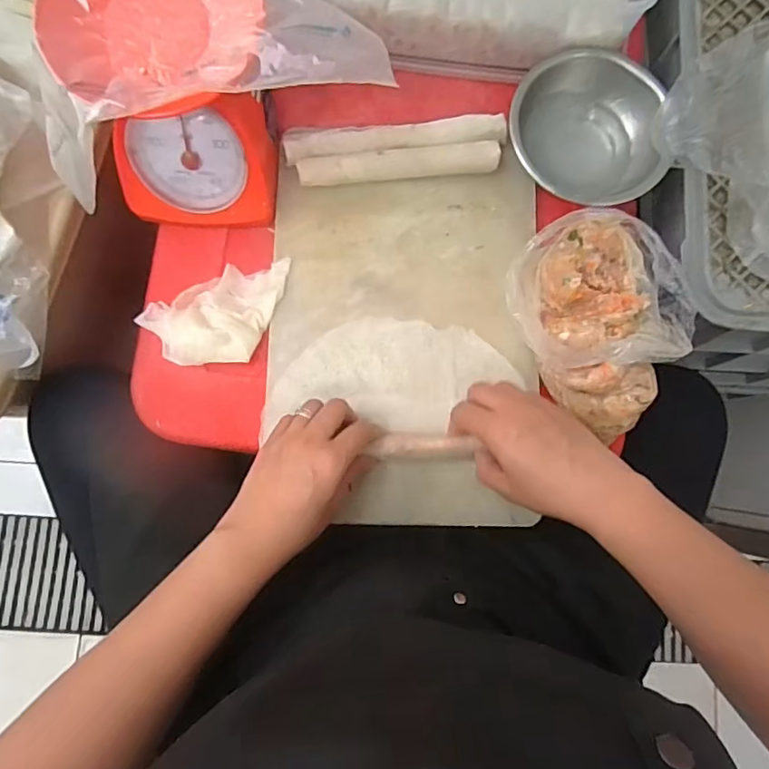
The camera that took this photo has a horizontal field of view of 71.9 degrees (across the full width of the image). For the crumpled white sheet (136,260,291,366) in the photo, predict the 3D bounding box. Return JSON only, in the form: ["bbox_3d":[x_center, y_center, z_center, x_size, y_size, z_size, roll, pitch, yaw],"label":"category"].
[{"bbox_3d":[-0.165,-0.069,0.507,0.139,0.023,0.099,-2,83,-3],"label":"crumpled white sheet"}]

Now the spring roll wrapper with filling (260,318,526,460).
[{"bbox_3d":[0.005,-0.001,0.491,0.218,0.035,0.128,7,82,-1],"label":"spring roll wrapper with filling"}]

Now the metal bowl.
[{"bbox_3d":[0.201,-0.254,0.524,0.149,0.051,0.126,19,82,0],"label":"metal bowl"}]

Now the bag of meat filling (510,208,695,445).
[{"bbox_3d":[0.192,-0.057,0.478,0.130,0.085,0.179,-34,85,-6],"label":"bag of meat filling"}]

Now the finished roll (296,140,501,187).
[{"bbox_3d":[0.015,-0.216,0.528,0.194,0.030,0.025,-6,83,-3],"label":"finished roll"}]

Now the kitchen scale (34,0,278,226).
[{"bbox_3d":[-0.177,-0.258,0.465,0.157,0.150,0.172,2,82,-2],"label":"kitchen scale"}]

